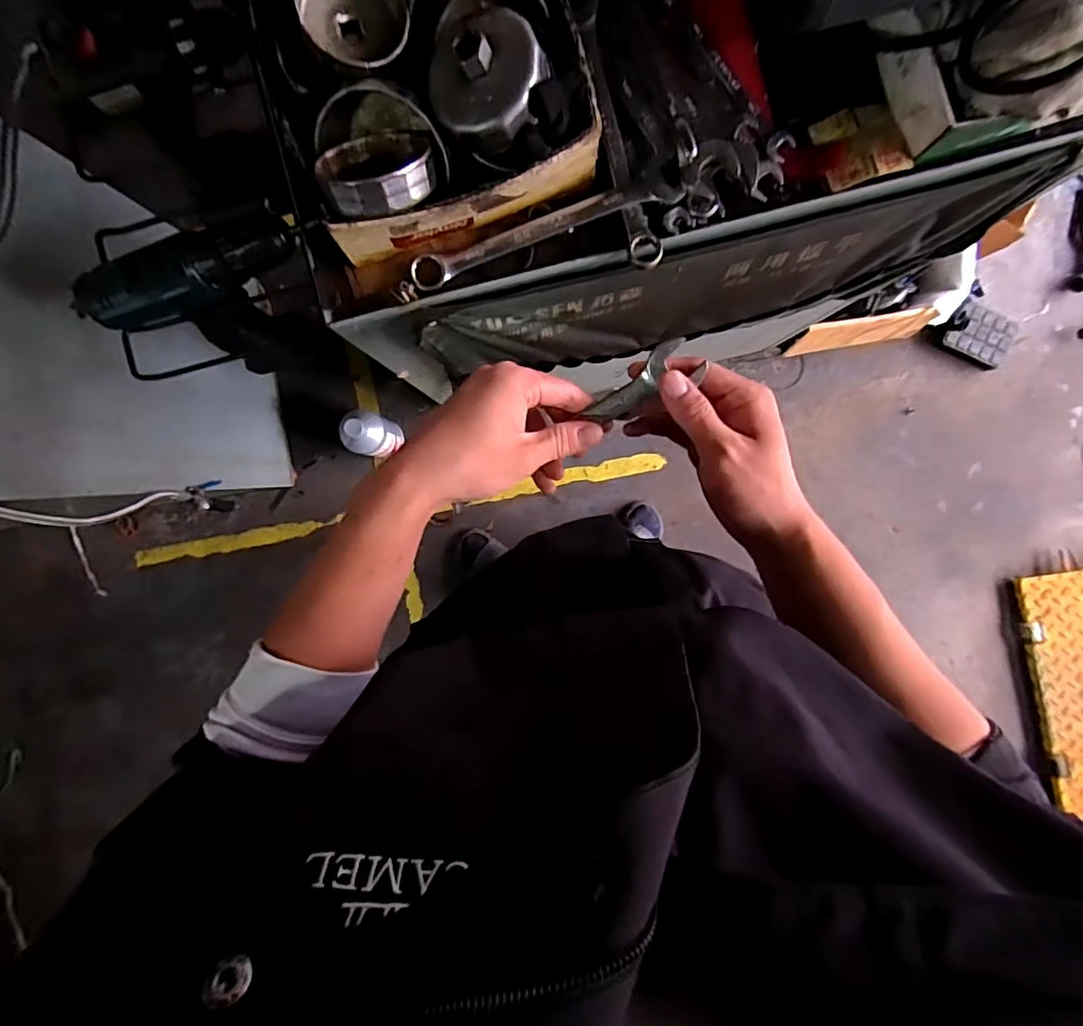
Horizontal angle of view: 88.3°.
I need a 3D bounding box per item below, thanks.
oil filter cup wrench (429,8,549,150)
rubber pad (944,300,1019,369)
[{"bbox_3d":[-0.034,-0.283,0.356,0.077,0.037,0.082,-9,93,1],"label":"oil filter cup wrench"},{"bbox_3d":[1.090,-0.443,1.377,0.150,0.019,0.135,27,93,-1],"label":"rubber pad"}]

